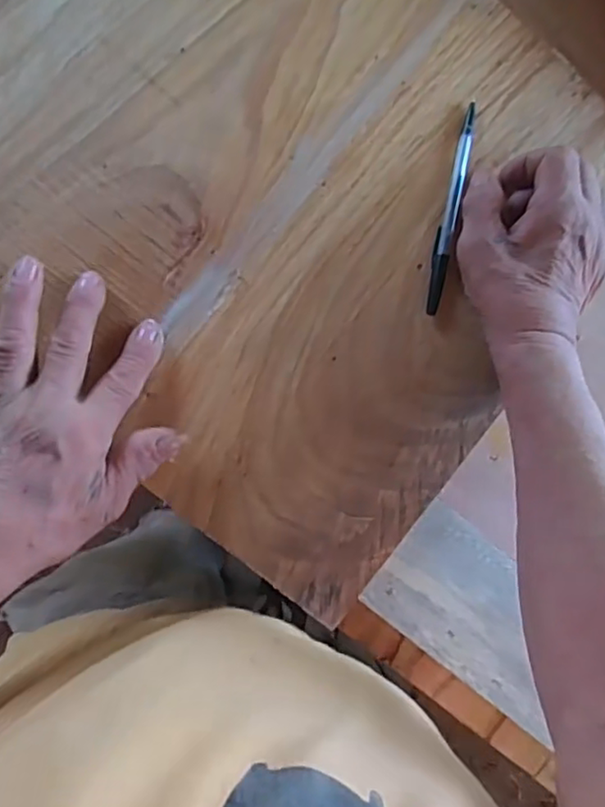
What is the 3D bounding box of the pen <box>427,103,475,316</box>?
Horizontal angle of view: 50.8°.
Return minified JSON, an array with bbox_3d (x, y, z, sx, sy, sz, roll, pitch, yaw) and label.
[{"bbox_3d":[0.102,-0.135,0.441,0.011,0.007,0.146,12,89,-8],"label":"pen"}]

